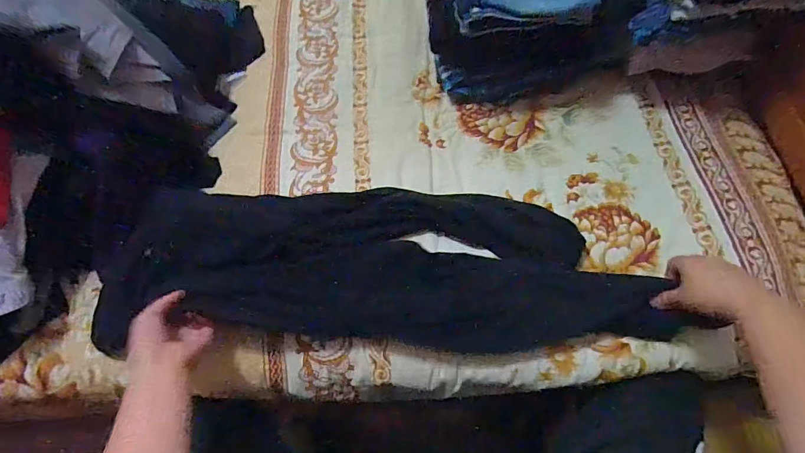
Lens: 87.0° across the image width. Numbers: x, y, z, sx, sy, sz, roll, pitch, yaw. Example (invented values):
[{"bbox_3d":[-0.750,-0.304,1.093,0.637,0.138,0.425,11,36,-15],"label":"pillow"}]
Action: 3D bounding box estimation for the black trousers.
[{"bbox_3d":[-0.022,0.044,0.562,0.655,0.069,0.215,5,67,-1],"label":"black trousers"}]

